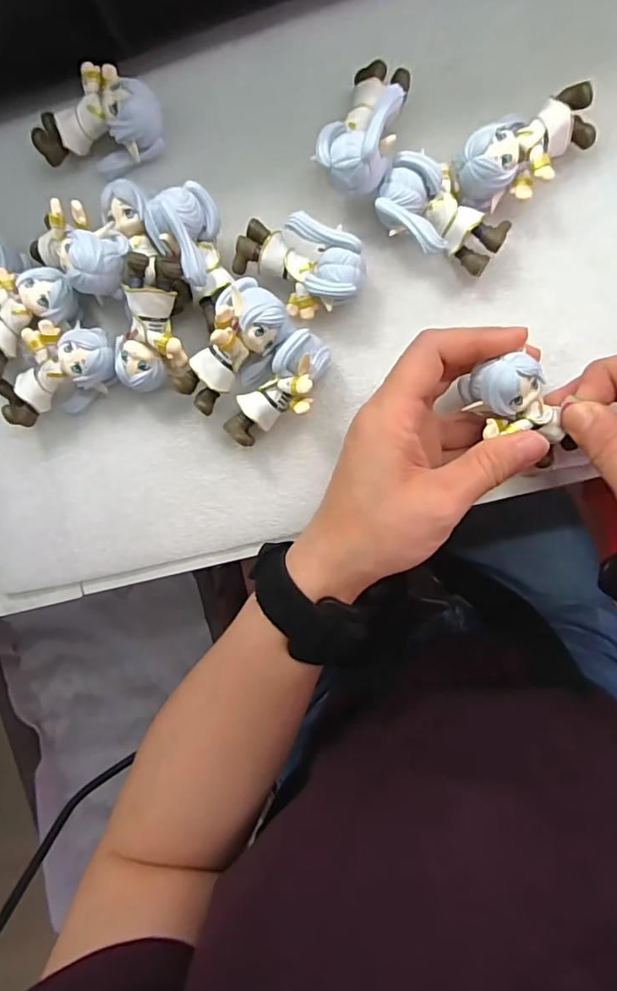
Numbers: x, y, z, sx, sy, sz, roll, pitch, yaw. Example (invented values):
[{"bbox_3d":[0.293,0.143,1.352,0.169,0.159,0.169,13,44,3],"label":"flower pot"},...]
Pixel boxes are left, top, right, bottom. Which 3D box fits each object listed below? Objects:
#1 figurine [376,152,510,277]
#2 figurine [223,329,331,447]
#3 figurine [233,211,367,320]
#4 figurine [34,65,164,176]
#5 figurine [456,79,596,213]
[{"bbox_3d":[0.063,-0.131,0.251,0.060,0.027,0.038,28,96,4],"label":"figurine"},{"bbox_3d":[-0.013,-0.049,0.259,0.061,0.032,0.028,-45,88,7],"label":"figurine"},{"bbox_3d":[-0.004,-0.110,0.259,0.062,0.027,0.039,17,95,5],"label":"figurine"},{"bbox_3d":[-0.103,-0.187,0.262,0.060,0.025,0.044,8,94,5],"label":"figurine"},{"bbox_3d":[0.101,-0.157,0.245,0.064,0.028,0.032,-27,90,7],"label":"figurine"}]

